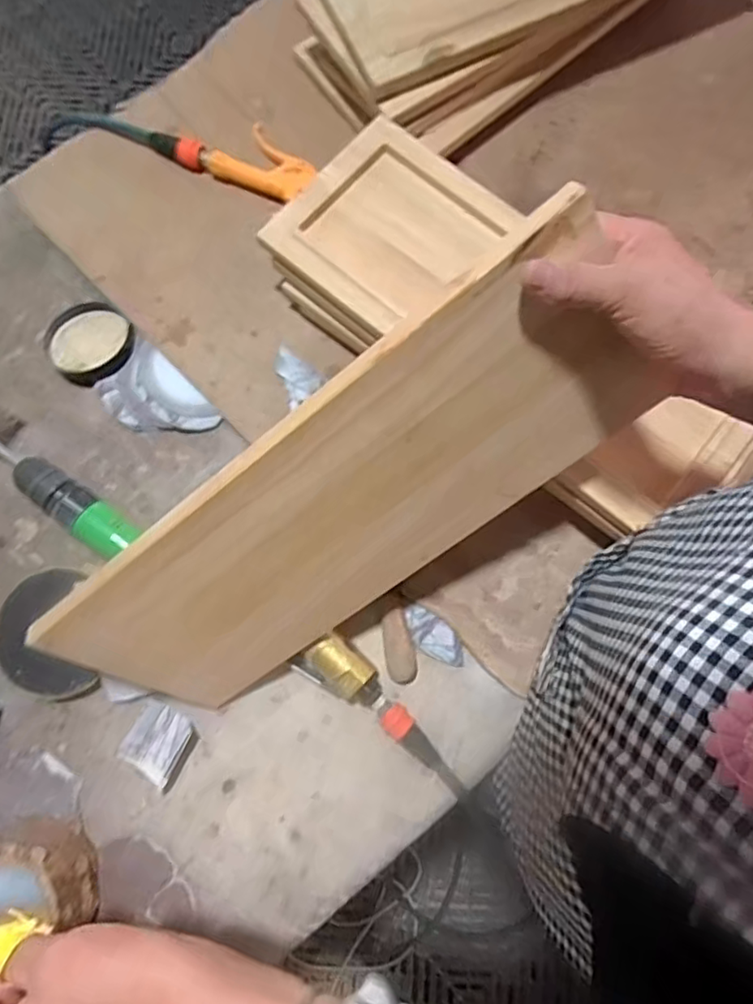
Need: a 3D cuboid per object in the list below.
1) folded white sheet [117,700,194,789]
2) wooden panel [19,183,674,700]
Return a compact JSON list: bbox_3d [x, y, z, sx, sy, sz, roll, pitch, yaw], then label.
[{"bbox_3d":[-0.197,0.215,0.536,0.052,0.015,0.058,31,79,6],"label":"folded white sheet"},{"bbox_3d":[-0.025,0.011,0.423,0.444,0.182,0.017,-37,43,15],"label":"wooden panel"}]

